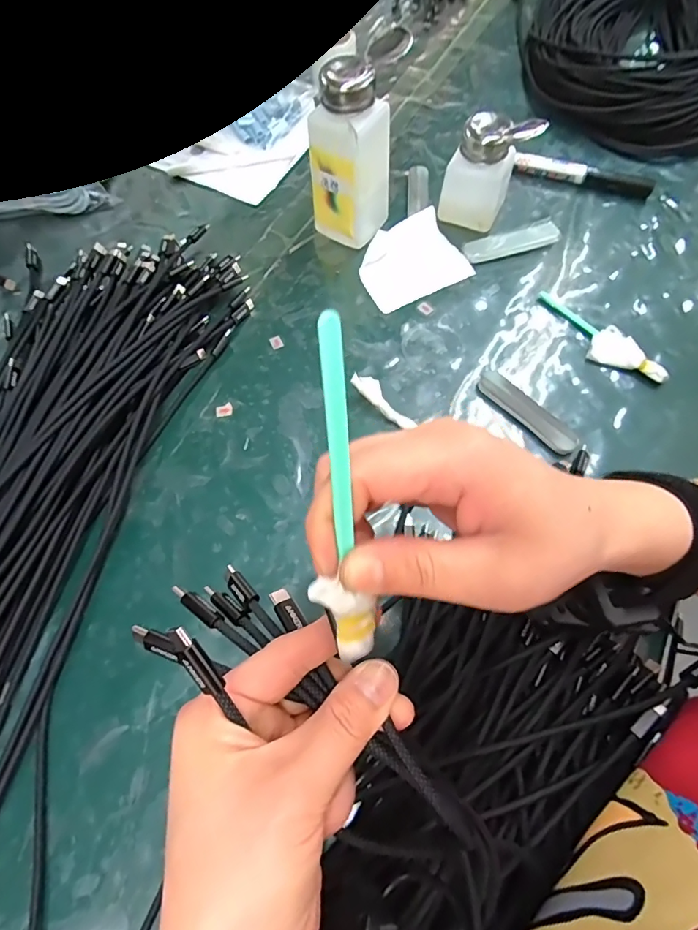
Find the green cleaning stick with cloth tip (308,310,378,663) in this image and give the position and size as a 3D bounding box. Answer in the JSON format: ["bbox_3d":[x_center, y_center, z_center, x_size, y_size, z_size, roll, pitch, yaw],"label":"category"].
[{"bbox_3d":[-0.003,0.016,0.140,0.019,0.117,0.010,-3,23,1],"label":"green cleaning stick with cloth tip"}]

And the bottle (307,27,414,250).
[{"bbox_3d":[0.003,-0.249,0.376,0.048,0.126,0.059,39,73,17],"label":"bottle"}]

